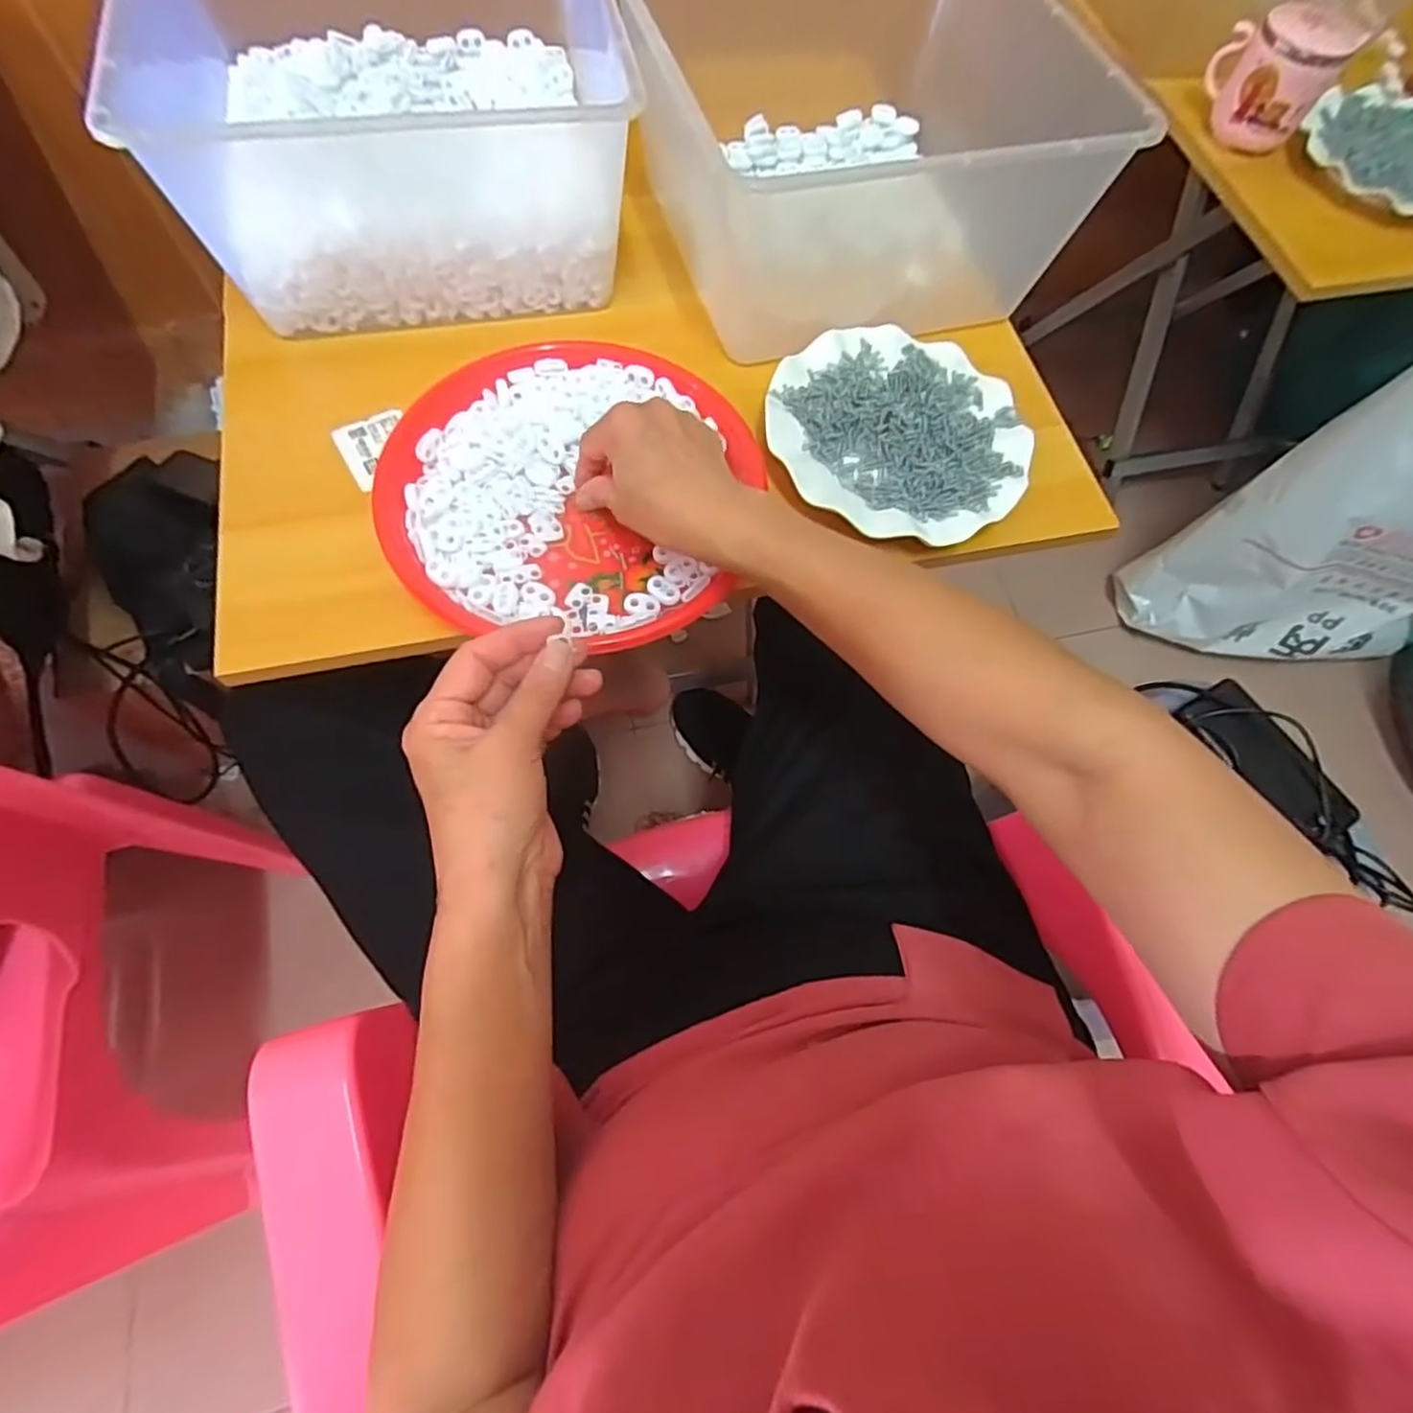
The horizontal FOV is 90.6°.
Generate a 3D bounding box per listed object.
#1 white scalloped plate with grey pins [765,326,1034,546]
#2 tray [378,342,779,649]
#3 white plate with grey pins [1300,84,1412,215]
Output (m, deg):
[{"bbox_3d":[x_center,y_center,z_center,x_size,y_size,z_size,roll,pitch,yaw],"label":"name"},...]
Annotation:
[{"bbox_3d":[0.135,-0.193,0.496,0.175,0.021,0.182,1,67,-3],"label":"white scalloped plate with grey pins"},{"bbox_3d":[-0.088,-0.144,0.455,0.227,0.025,0.216,1,67,-3],"label":"tray"},{"bbox_3d":[0.662,-0.529,0.667,0.177,0.024,0.156,39,70,13],"label":"white plate with grey pins"}]

